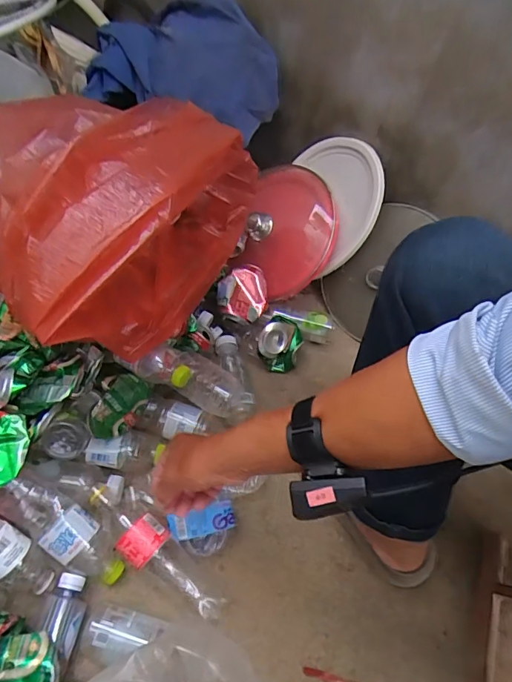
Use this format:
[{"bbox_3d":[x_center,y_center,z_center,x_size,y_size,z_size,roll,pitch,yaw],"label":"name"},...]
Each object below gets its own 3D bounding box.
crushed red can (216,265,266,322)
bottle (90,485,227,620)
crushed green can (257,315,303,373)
[{"bbox_3d":[-0.025,-0.086,0.847,0.090,0.065,0.094,1,56,-2],"label":"crushed red can"},{"bbox_3d":[-0.140,0.296,0.633,0.228,0.066,0.058,33,61,18],"label":"bottle"},{"bbox_3d":[0.045,0.005,0.839,0.076,0.088,0.075,1,56,-2],"label":"crushed green can"}]

